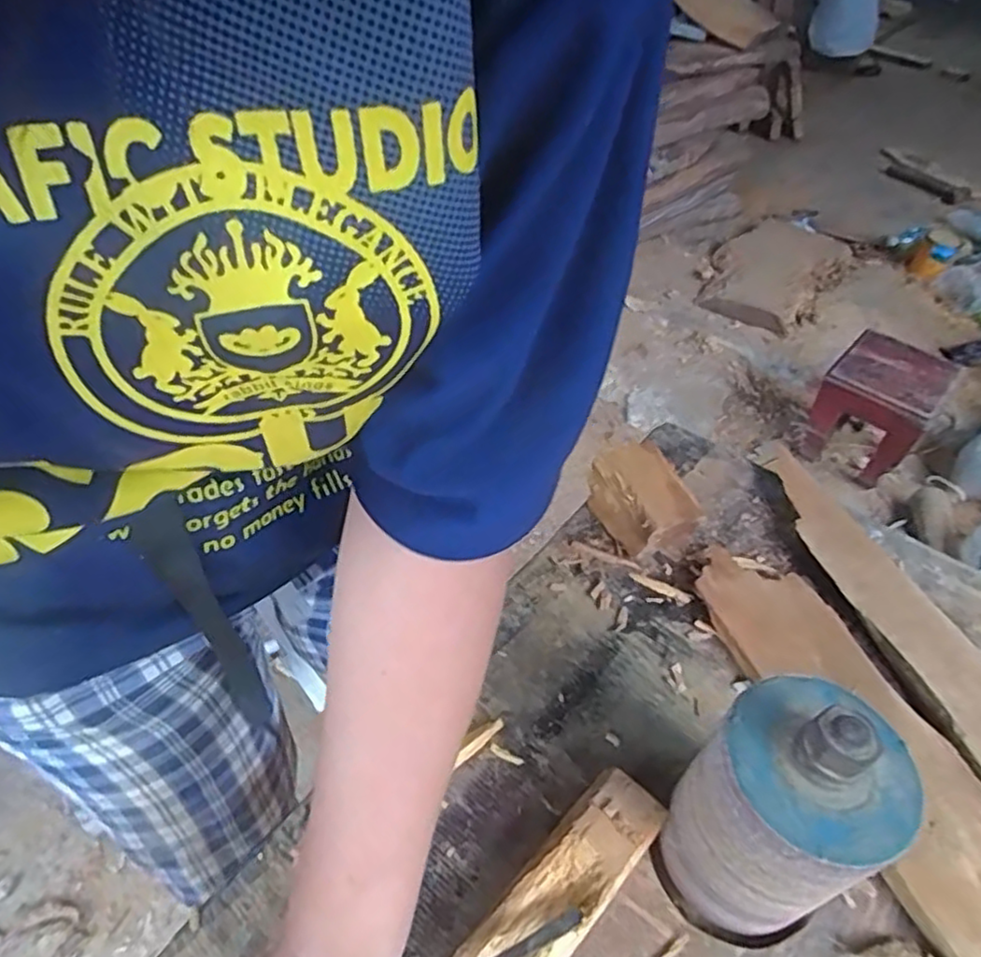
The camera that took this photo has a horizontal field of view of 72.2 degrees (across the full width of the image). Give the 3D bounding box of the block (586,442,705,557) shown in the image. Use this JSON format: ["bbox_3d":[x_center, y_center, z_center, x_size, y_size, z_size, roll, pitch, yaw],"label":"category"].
[{"bbox_3d":[0.148,0.018,0.649,0.083,0.046,0.112,-13,49,-17],"label":"block"}]

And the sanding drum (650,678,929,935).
[{"bbox_3d":[0.168,0.186,0.388,0.096,0.172,0.092,3,49,-3],"label":"sanding drum"}]

